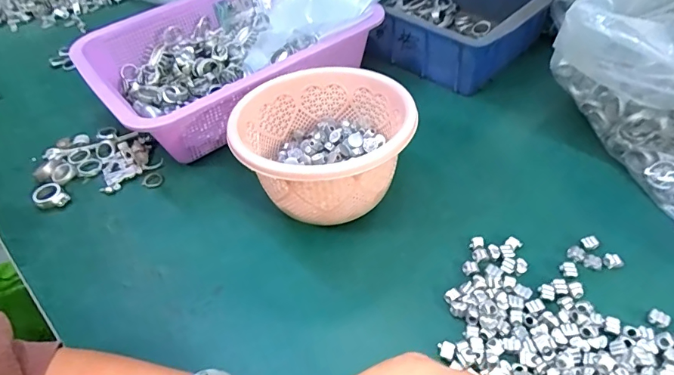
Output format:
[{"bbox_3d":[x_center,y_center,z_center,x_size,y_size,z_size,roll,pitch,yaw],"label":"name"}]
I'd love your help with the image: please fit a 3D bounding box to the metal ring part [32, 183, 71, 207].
[{"bbox_3d":[-0.278,0.010,0.433,0.029,0.014,0.024,27,55,28],"label":"metal ring part"}]

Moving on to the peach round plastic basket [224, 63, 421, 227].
[{"bbox_3d":[-0.008,-0.029,0.388,0.141,0.097,0.141,-3,48,3],"label":"peach round plastic basket"}]

